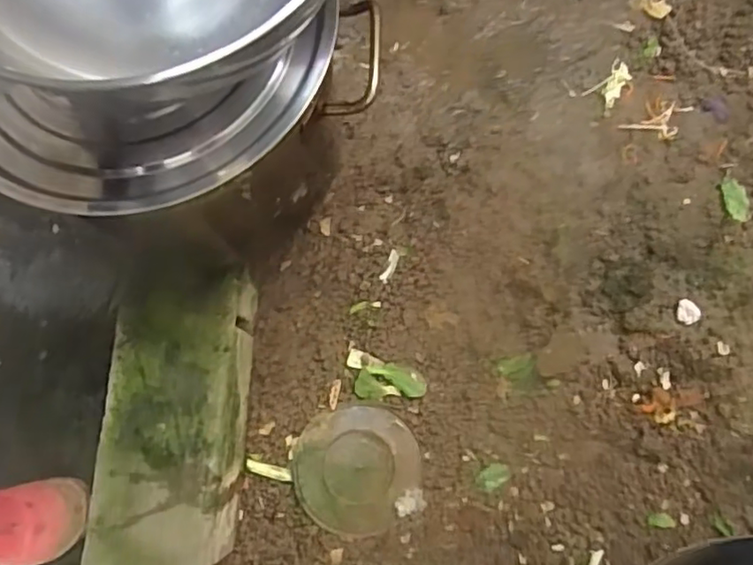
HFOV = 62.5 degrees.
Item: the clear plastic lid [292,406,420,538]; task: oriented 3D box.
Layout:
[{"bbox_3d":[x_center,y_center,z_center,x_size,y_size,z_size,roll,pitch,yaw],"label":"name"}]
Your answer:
[{"bbox_3d":[-0.024,0.212,0.712,0.132,0.013,0.142,0,78,0],"label":"clear plastic lid"}]

